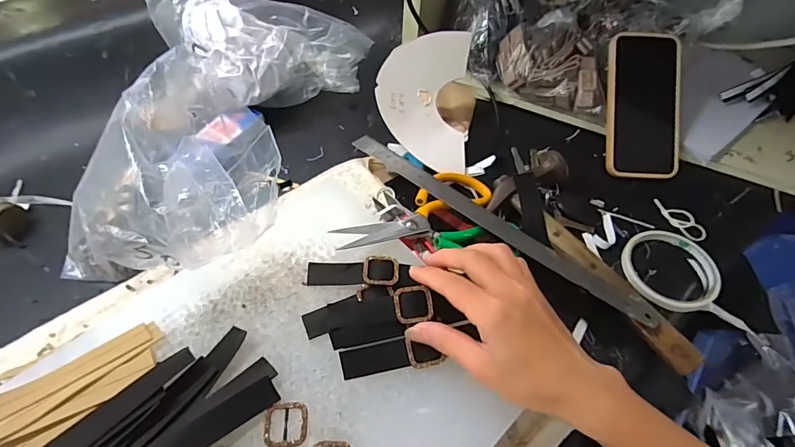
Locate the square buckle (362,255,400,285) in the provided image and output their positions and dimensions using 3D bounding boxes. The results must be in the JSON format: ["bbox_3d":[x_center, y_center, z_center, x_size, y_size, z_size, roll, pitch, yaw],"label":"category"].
[{"bbox_3d":[-0.014,0.038,0.357,0.029,0.005,0.027,3,56,-2],"label":"square buckle"}]

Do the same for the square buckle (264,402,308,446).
[{"bbox_3d":[-0.075,0.136,0.295,0.029,0.004,0.027,-3,57,-6],"label":"square buckle"}]

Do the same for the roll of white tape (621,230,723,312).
[{"bbox_3d":[0.267,0.044,0.428,0.085,0.010,0.083,4,56,-1],"label":"roll of white tape"}]

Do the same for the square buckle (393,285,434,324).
[{"bbox_3d":[0.012,0.061,0.331,0.029,0.007,0.029,-9,58,-10],"label":"square buckle"}]

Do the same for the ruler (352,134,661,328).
[{"bbox_3d":[0.094,-0.002,0.425,0.321,0.008,0.033,34,41,16],"label":"ruler"}]

